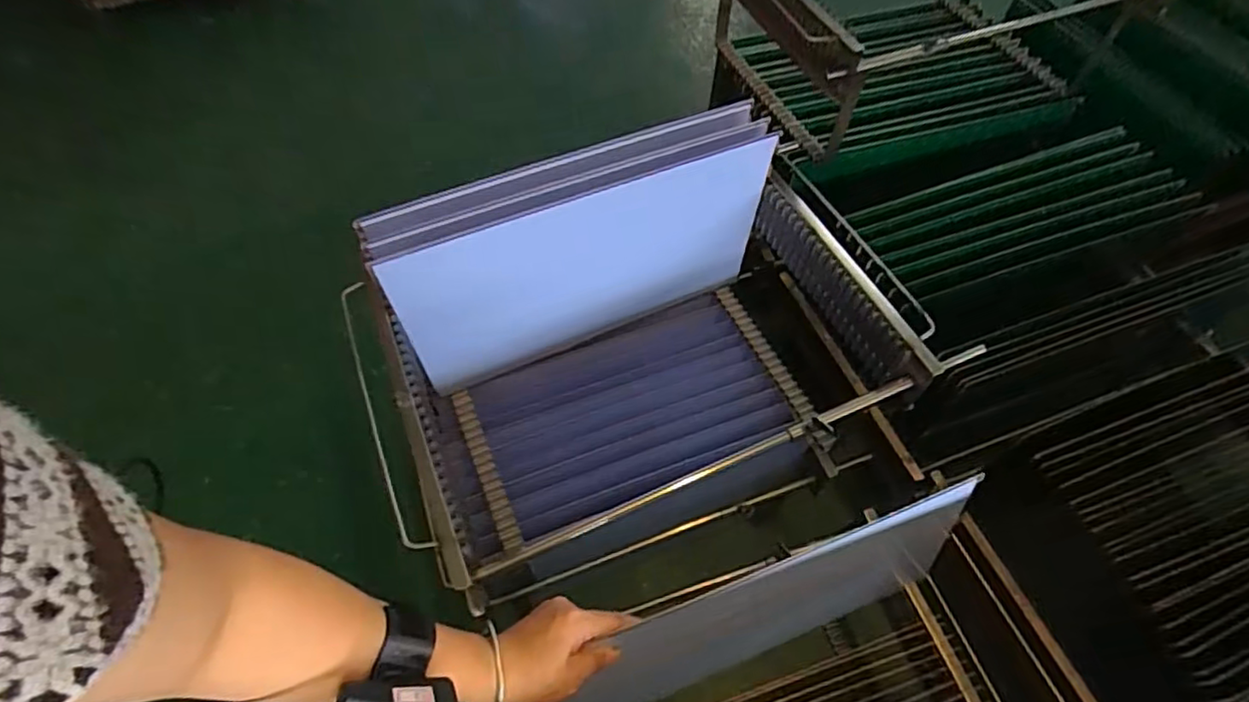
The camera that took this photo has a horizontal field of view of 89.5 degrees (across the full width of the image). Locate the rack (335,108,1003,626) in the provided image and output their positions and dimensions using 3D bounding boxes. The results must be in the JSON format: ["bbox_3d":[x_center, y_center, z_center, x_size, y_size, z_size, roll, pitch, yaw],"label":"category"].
[{"bbox_3d":[0.013,0.025,0.794,0.523,0.397,0.367,-23,61,-13],"label":"rack"}]

